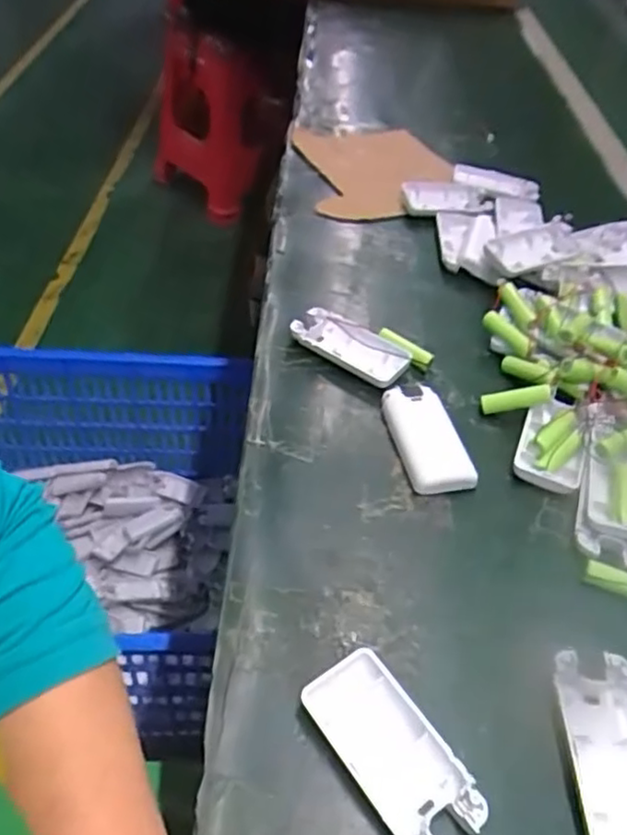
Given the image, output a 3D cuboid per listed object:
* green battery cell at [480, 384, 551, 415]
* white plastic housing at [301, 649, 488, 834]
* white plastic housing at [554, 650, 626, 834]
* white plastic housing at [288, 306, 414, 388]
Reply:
[{"bbox_3d":[0.145,-0.014,0.478,0.048,0.013,0.012,-10,44,15],"label":"green battery cell"},{"bbox_3d":[0.037,0.161,0.321,0.044,0.013,0.093,-26,54,-27],"label":"white plastic housing"},{"bbox_3d":[0.148,0.164,0.328,0.047,0.011,0.093,4,46,-2],"label":"white plastic housing"},{"bbox_3d":[0.028,-0.055,0.512,0.092,0.019,0.037,31,51,22],"label":"white plastic housing"}]

